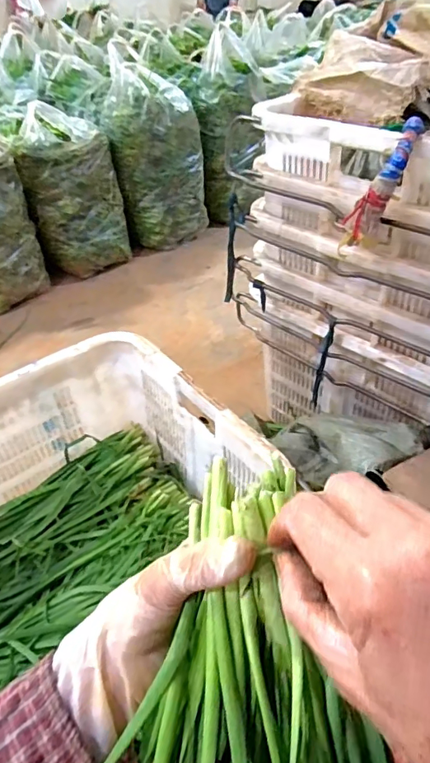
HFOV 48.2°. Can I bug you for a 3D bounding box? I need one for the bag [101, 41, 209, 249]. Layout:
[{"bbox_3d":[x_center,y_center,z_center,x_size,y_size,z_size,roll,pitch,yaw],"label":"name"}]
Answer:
[{"bbox_3d":[-0.240,-0.839,1.773,0.317,0.618,0.290,-15,35,-14],"label":"bag"}]

